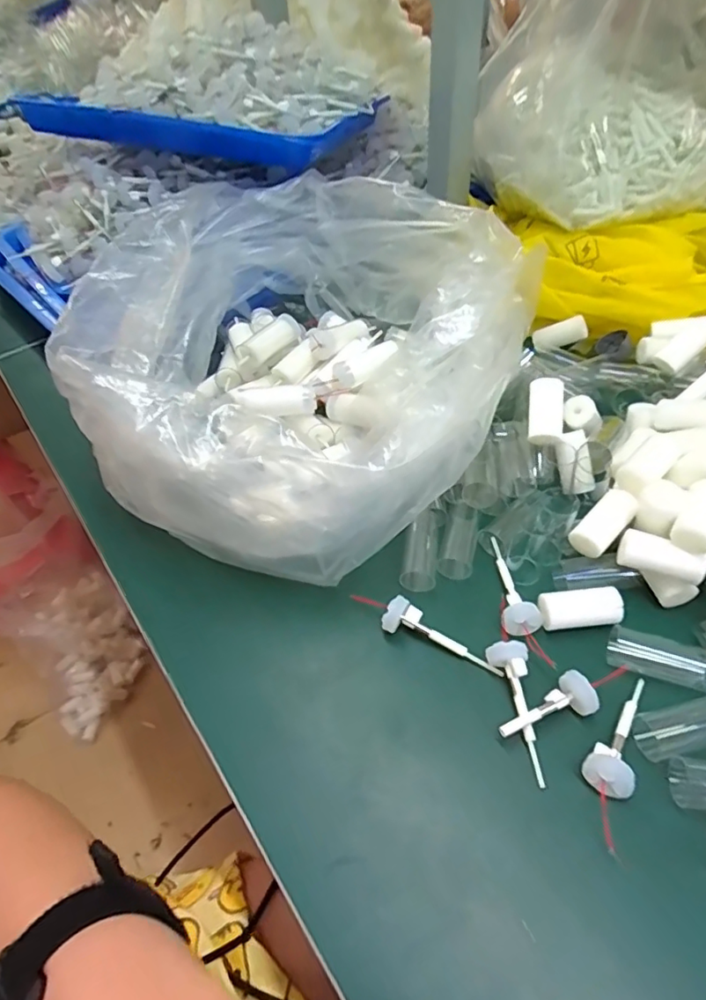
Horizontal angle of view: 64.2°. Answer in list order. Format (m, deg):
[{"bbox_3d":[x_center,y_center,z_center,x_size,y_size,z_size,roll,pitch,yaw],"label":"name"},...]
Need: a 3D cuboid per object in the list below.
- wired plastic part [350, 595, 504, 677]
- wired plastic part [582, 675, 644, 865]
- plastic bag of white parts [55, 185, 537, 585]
[{"bbox_3d":[0.040,0.070,0.311,0.089,0.018,0.015,17,52,19],"label":"wired plastic part"},{"bbox_3d":[0.121,0.116,0.263,0.022,0.012,0.082,16,52,18],"label":"wired plastic part"},{"bbox_3d":[-0.033,-0.108,0.400,0.281,0.124,0.296,17,52,19],"label":"plastic bag of white parts"}]

